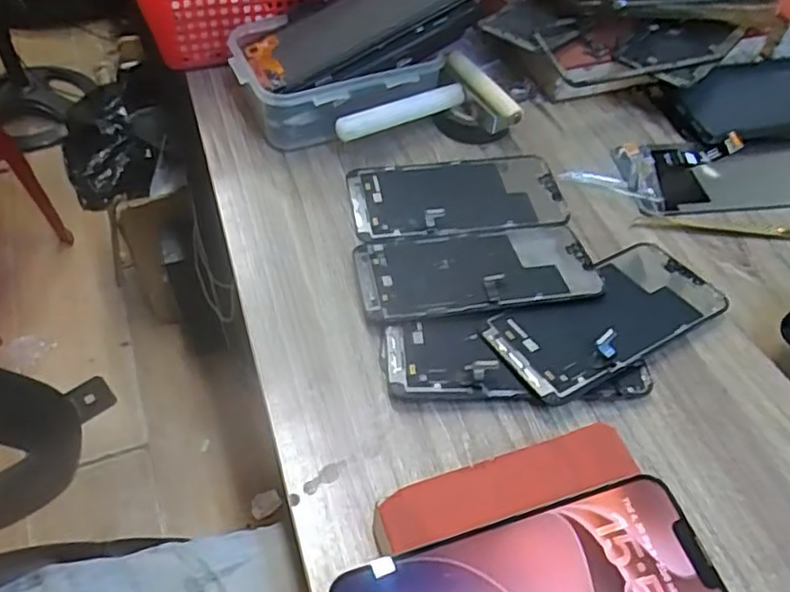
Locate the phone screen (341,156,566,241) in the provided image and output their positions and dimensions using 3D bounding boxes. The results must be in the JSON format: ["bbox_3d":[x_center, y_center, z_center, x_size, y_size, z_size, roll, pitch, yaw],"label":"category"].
[{"bbox_3d":[0.042,-0.069,0.442,0.142,0.007,0.071,-5,52,-7],"label":"phone screen"}]

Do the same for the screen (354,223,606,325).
[{"bbox_3d":[0.050,-0.017,0.394,0.142,0.009,0.067,-8,53,-8],"label":"screen"}]

